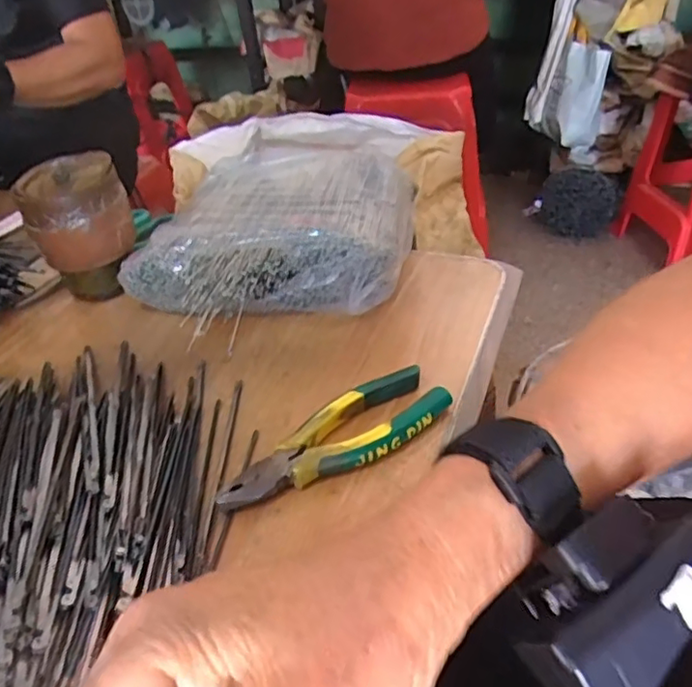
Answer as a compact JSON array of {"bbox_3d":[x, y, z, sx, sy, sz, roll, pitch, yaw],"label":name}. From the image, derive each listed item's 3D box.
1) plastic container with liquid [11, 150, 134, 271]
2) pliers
[{"bbox_3d":[-0.238,-0.117,0.535,0.083,0.073,0.087,-20,40,-16],"label":"plastic container with liquid"},{"bbox_3d":[-0.005,0.062,0.375,0.153,0.019,0.051,-28,42,-24],"label":"pliers"}]

